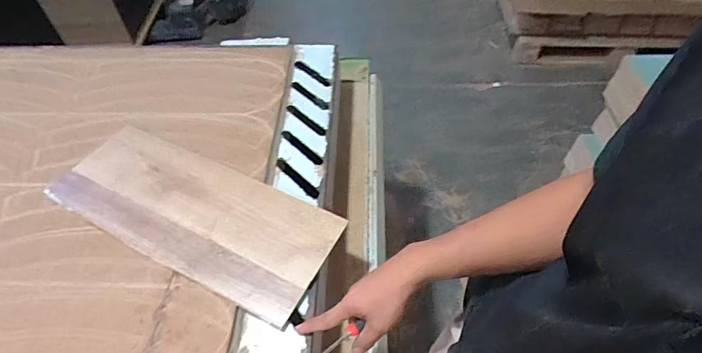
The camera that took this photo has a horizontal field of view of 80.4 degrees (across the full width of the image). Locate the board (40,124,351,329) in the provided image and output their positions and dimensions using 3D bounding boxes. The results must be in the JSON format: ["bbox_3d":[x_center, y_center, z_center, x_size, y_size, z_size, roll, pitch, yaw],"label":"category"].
[{"bbox_3d":[-0.281,0.056,0.738,0.514,0.012,0.211,22,55,17],"label":"board"}]

